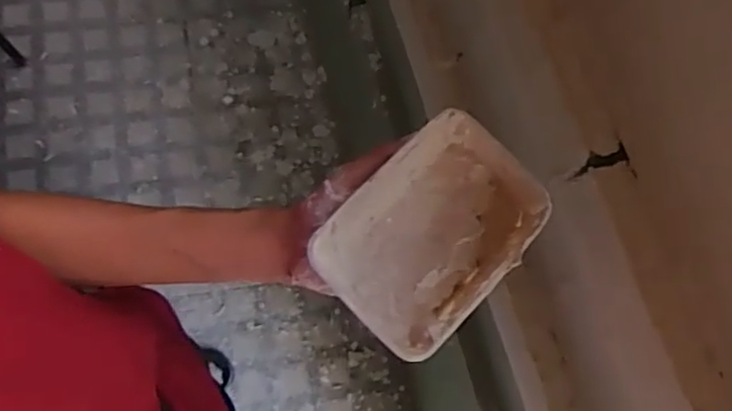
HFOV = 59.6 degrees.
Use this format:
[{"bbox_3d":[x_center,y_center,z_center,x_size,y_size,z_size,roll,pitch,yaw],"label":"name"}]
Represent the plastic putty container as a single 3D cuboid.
[{"bbox_3d":[0.051,0.019,0.466,0.113,0.055,0.167,43,78,10],"label":"plastic putty container"}]

